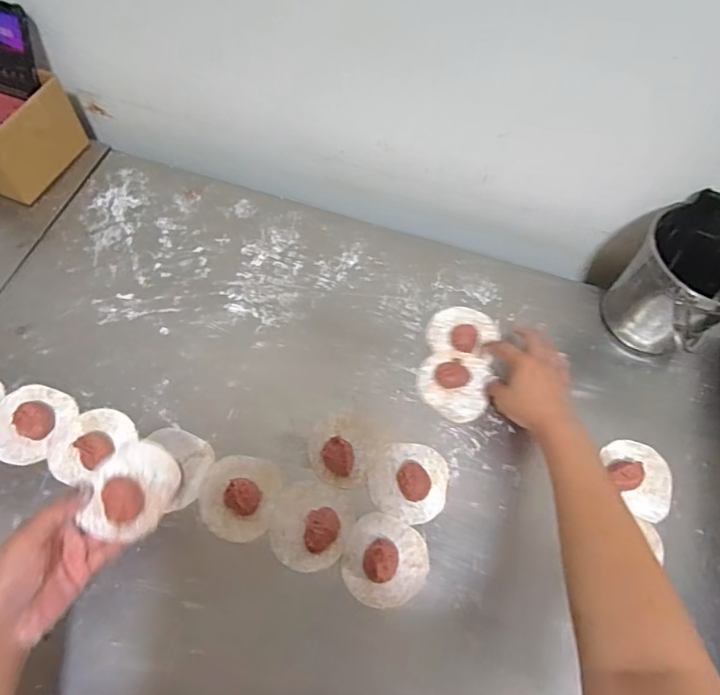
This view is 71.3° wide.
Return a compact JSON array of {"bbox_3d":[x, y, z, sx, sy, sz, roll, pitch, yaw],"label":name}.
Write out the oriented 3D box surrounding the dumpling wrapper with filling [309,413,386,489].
[{"bbox_3d":[-0.016,0.101,0.526,0.071,0.027,0.078,2,64,-3],"label":"dumpling wrapper with filling"}]

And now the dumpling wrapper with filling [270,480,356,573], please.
[{"bbox_3d":[-0.048,0.174,0.493,0.076,0.015,0.081,2,64,-3],"label":"dumpling wrapper with filling"}]

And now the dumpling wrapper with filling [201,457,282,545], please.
[{"bbox_3d":[-0.121,0.146,0.500,0.077,0.022,0.080,2,64,-3],"label":"dumpling wrapper with filling"}]

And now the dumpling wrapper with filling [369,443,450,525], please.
[{"bbox_3d":[0.051,0.136,0.518,0.080,0.015,0.080,2,64,-3],"label":"dumpling wrapper with filling"}]

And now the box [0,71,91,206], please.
[{"bbox_3d":[-0.459,-0.277,0.642,0.138,0.102,0.142,24,64,8],"label":"box"}]

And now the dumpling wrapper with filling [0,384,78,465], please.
[{"bbox_3d":[-0.347,0.076,0.521,0.075,0.022,0.081,2,64,-3],"label":"dumpling wrapper with filling"}]

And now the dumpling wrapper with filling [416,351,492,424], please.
[{"bbox_3d":[0.108,0.038,0.569,0.079,0.022,0.083,13,63,2],"label":"dumpling wrapper with filling"}]

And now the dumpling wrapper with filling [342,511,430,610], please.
[{"bbox_3d":[0.026,0.202,0.478,0.079,0.025,0.080,2,64,-3],"label":"dumpling wrapper with filling"}]

